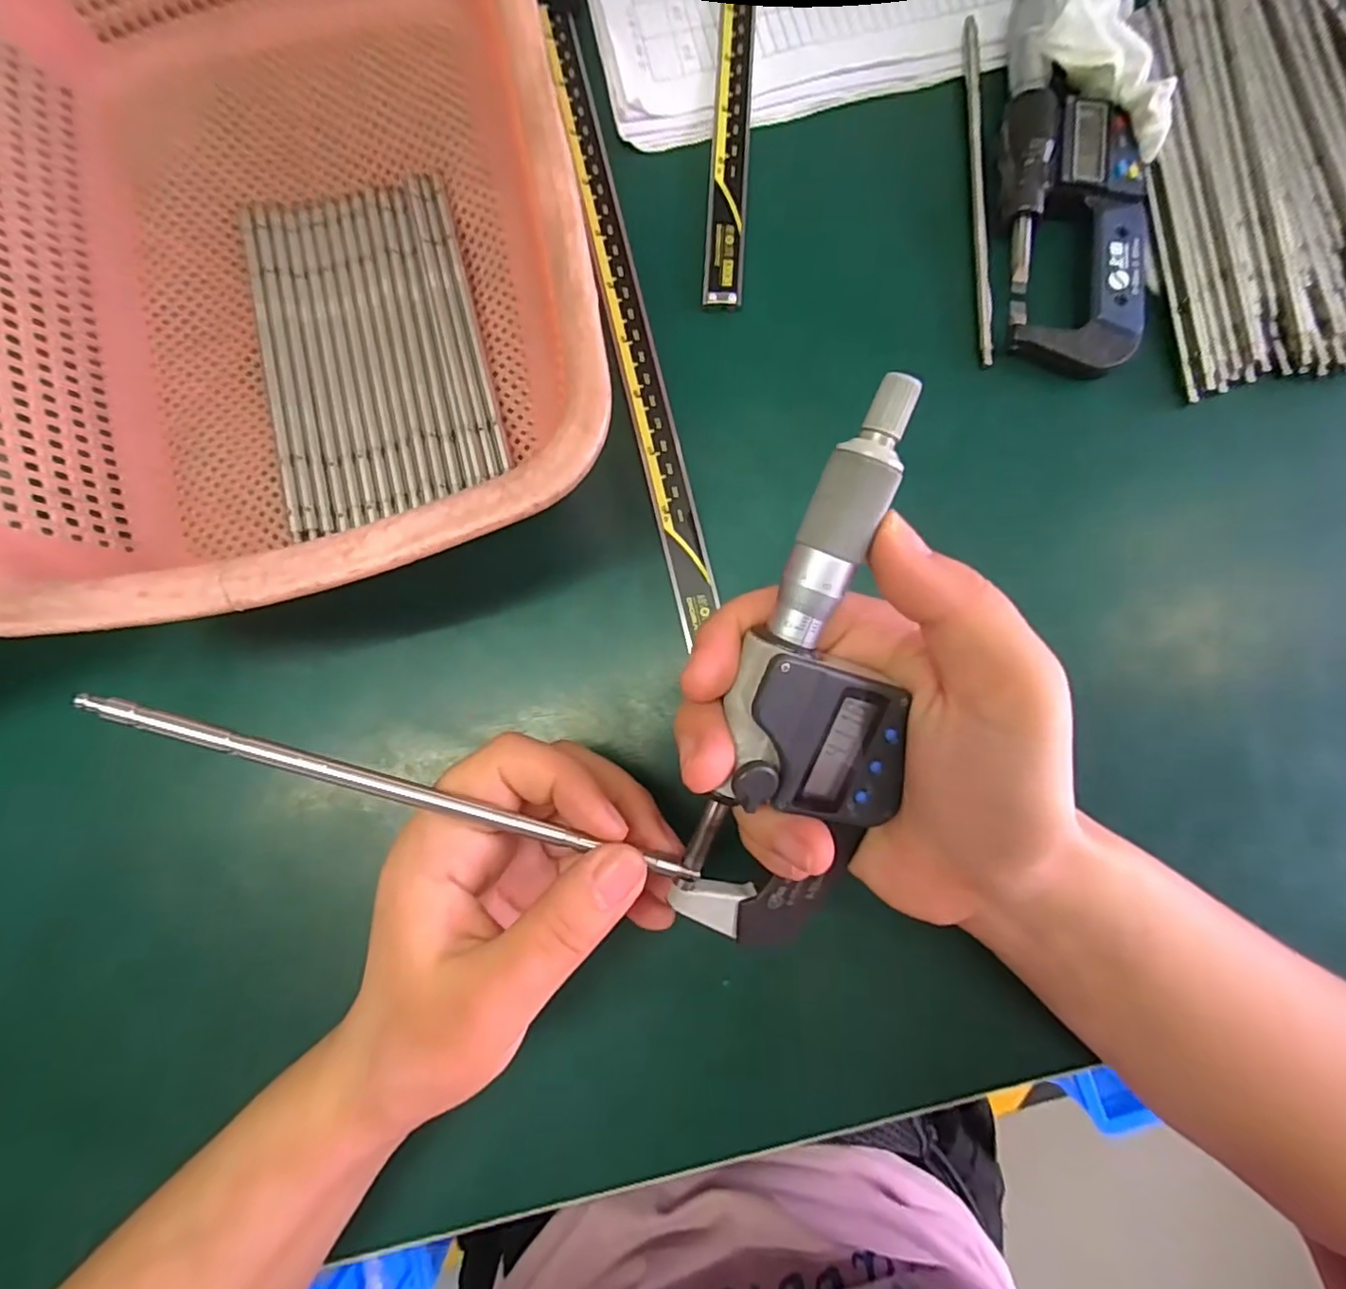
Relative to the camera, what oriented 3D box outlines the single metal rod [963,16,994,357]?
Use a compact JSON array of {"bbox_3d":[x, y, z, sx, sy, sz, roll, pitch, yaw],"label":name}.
[{"bbox_3d":[0.129,-0.194,0.263,0.006,0.004,0.156,1,85,2],"label":"single metal rod"}]

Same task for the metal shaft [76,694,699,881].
[{"bbox_3d":[-0.070,0.040,0.168,0.162,0.006,0.005,19,86,-8],"label":"metal shaft"}]

